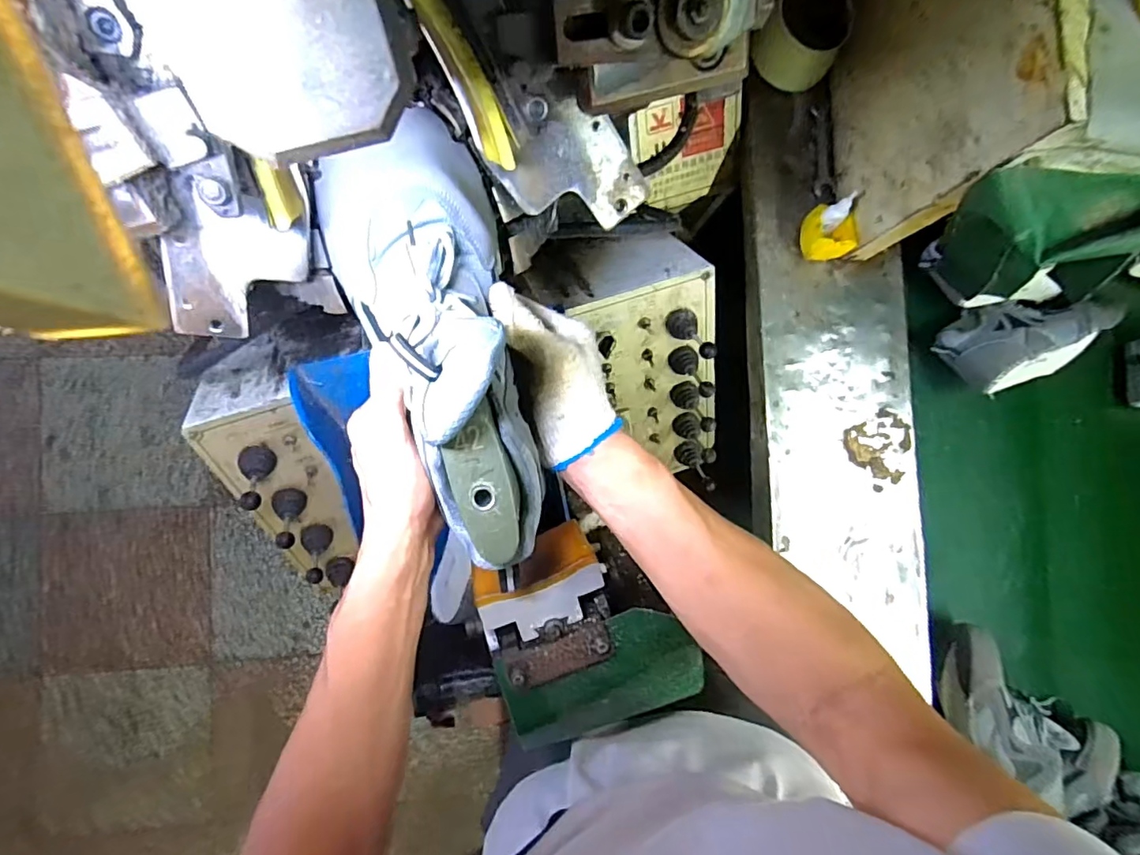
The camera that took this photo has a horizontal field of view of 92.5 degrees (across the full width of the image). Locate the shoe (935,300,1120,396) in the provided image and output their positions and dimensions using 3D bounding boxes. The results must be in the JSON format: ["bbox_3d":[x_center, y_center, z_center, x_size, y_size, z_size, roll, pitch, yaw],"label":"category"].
[{"bbox_3d":[0.704,-0.137,0.846,0.267,0.093,0.131,-16,89,-8],"label":"shoe"}]

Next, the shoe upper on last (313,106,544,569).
[{"bbox_3d":[-0.080,-0.053,0.338,0.107,0.116,0.278,-16,84,-8],"label":"shoe upper on last"}]

